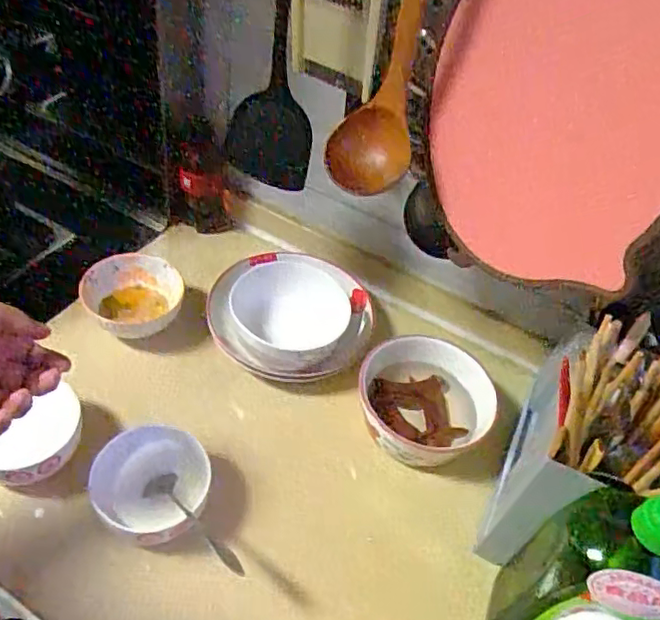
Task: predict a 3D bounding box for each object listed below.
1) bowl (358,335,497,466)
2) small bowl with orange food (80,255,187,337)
[{"bbox_3d":[0.101,0.103,0.687,0.147,0.067,0.140,6,47,-6],"label":"bowl"},{"bbox_3d":[-0.235,-0.009,0.734,0.114,0.061,0.100,0,48,-11],"label":"small bowl with orange food"}]

